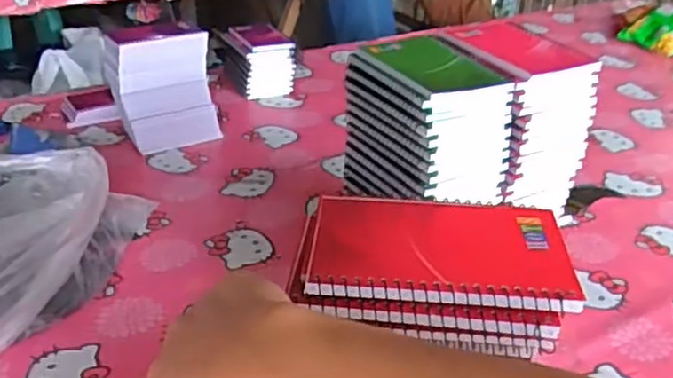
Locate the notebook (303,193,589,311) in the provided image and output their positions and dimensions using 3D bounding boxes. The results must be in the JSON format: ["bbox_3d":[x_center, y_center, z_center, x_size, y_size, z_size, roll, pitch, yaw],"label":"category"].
[{"bbox_3d":[0.053,0.029,0.352,0.130,0.007,0.086,3,30,5],"label":"notebook"}]

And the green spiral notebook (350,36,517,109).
[{"bbox_3d":[0.079,-0.102,0.578,0.085,0.016,0.119,-13,33,-23],"label":"green spiral notebook"}]

